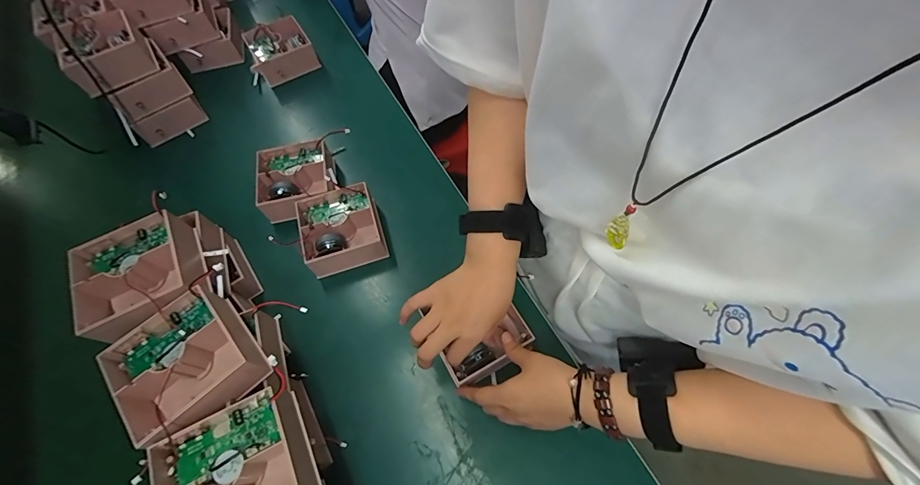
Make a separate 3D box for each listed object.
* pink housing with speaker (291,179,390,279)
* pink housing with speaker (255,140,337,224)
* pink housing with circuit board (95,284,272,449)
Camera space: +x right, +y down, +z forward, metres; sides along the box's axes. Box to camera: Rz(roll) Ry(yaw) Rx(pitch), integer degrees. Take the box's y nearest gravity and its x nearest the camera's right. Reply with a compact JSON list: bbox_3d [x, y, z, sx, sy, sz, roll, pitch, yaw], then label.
[{"bbox_3d":[-0.163,-0.018,0.538,0.108,0.052,0.106,-22,65,-7],"label":"pink housing with speaker"},{"bbox_3d":[-0.239,-0.091,0.579,0.107,0.053,0.107,-8,64,0],"label":"pink housing with speaker"},{"bbox_3d":[-0.256,0.117,0.365,0.108,0.062,0.112,-40,68,-15],"label":"pink housing with circuit board"}]

